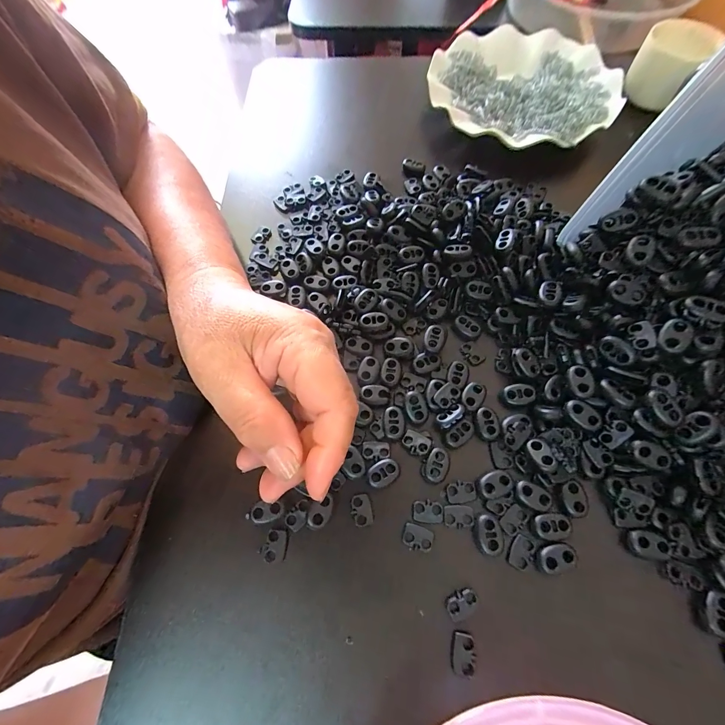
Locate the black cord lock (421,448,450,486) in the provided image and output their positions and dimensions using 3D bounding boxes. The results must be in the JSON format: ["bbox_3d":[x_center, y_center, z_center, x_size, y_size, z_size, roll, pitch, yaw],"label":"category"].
[{"bbox_3d":[0.046,0.063,0.205,0.015,0.004,0.021,25,70,11],"label":"black cord lock"}]

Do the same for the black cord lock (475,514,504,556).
[{"bbox_3d":[0.072,0.099,0.192,0.014,0.006,0.021,-7,67,-1],"label":"black cord lock"}]

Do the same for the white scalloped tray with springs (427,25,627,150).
[{"bbox_3d":[0.161,-0.283,0.340,0.178,0.030,0.189,20,69,10],"label":"white scalloped tray with springs"}]

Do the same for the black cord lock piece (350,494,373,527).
[{"bbox_3d":[-0.001,0.089,0.200,0.011,0.006,0.017,-13,68,-4],"label":"black cord lock piece"}]

